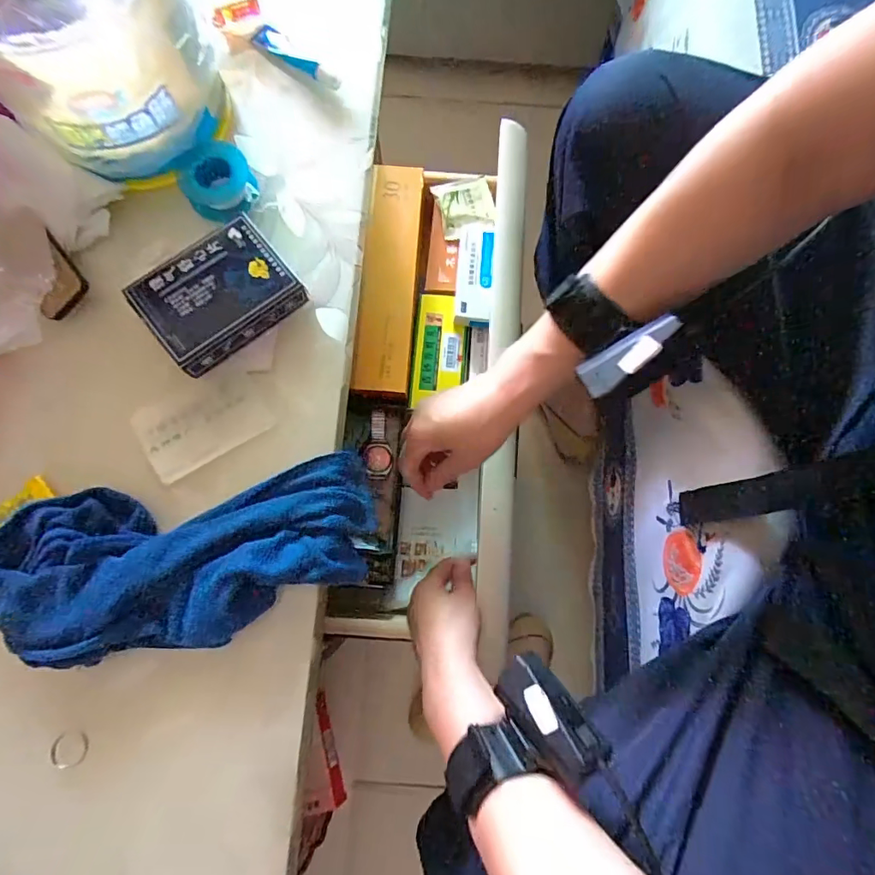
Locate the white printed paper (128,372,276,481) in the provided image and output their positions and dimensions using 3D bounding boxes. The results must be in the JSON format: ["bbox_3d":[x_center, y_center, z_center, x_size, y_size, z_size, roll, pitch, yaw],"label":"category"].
[{"bbox_3d":[-0.166,-0.013,0.346,0.087,0.006,0.059,-30,80,-7],"label":"white printed paper"}]

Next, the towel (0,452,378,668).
[{"bbox_3d":[-0.161,0.077,0.311,0.231,0.036,0.102,-9,79,-3],"label":"towel"}]

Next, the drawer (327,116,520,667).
[{"bbox_3d":[-0.002,-0.049,0.559,0.185,0.085,0.554,3,89,2],"label":"drawer"}]

